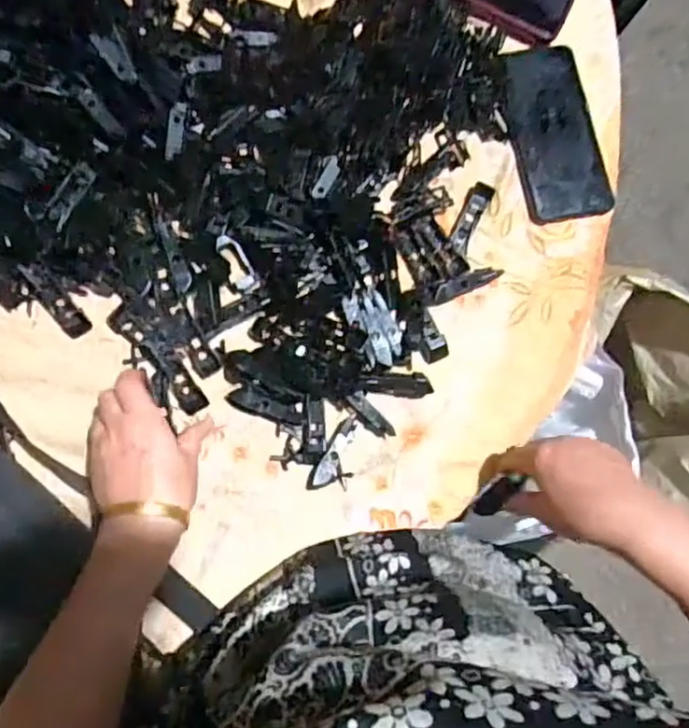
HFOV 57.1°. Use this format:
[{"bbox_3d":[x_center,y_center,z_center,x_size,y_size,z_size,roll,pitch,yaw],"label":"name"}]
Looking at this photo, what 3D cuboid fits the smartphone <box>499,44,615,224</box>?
[{"bbox_3d":[0.186,-0.206,0.566,0.075,0.007,0.157,-13,84,-5],"label":"smartphone"}]

